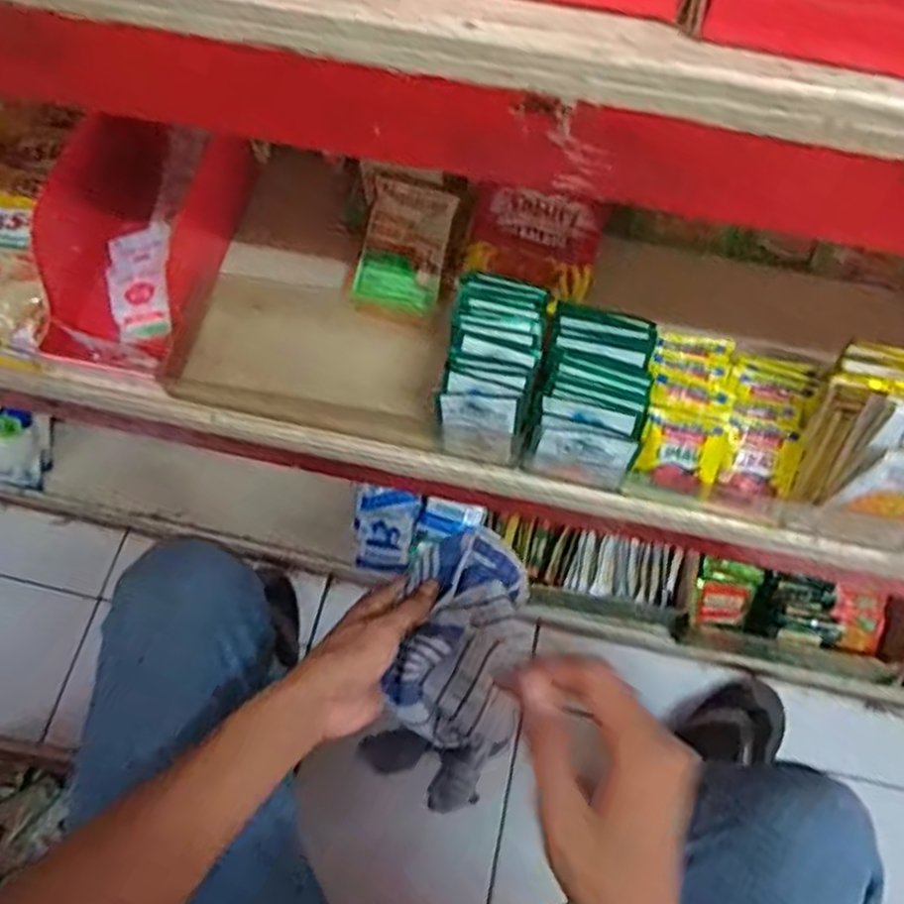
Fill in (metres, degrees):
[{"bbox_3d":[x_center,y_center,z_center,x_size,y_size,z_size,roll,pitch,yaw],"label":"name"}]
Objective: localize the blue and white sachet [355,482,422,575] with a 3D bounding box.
[{"bbox_3d":[-0.086,0.101,0.996,0.080,0.009,0.114,14,105,6],"label":"blue and white sachet"}]

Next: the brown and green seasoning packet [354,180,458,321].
[{"bbox_3d":[-0.042,-0.185,0.698,0.074,0.016,0.116,13,87,-7],"label":"brown and green seasoning packet"}]

